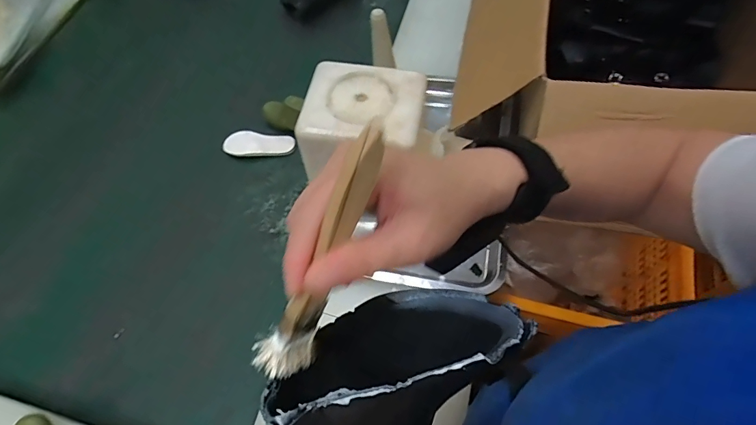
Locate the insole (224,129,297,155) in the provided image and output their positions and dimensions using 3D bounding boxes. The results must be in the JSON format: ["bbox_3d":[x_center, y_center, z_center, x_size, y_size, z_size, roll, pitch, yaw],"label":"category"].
[{"bbox_3d":[-0.219,-0.125,0.767,0.138,0.013,0.052,8,60,9],"label":"insole"}]

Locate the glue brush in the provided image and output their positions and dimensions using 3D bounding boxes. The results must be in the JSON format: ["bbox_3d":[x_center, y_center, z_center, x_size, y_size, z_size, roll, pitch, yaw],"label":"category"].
[{"bbox_3d":[-0.026,0.023,0.194,0.021,0.143,0.025,38,30,23],"label":"glue brush"}]

